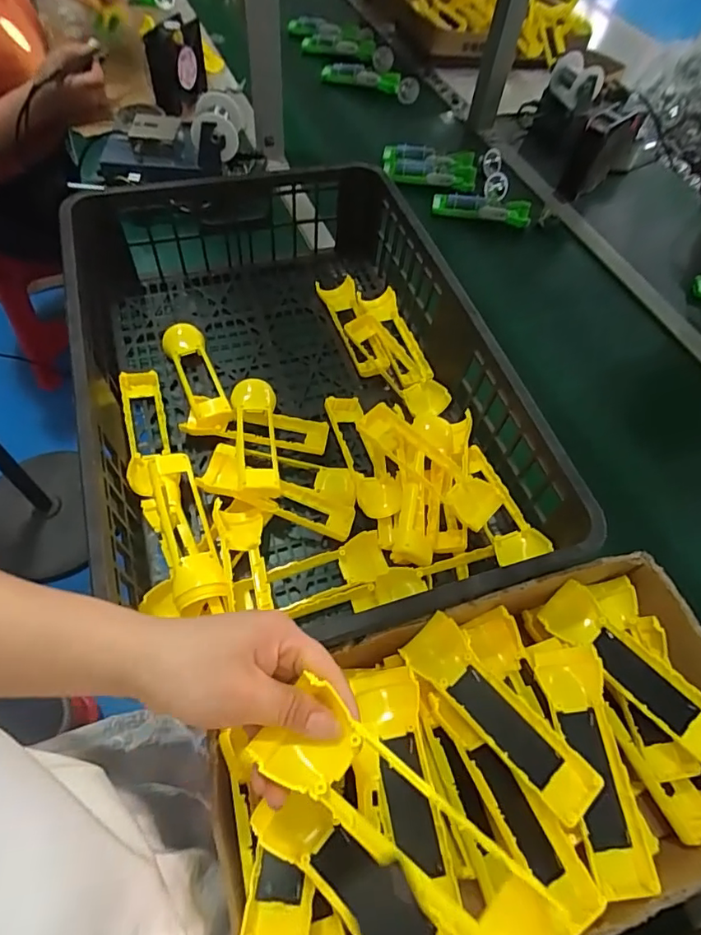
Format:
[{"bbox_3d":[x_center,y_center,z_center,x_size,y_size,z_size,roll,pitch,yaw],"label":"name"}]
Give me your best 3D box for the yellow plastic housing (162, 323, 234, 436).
[{"bbox_3d":[-0.187,-0.106,0.628,0.057,0.039,0.177,-15,62,-12],"label":"yellow plastic housing"}]

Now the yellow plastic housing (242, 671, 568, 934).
[{"bbox_3d":[0.026,0.176,0.258,0.162,0.029,0.047,34,63,12],"label":"yellow plastic housing"}]

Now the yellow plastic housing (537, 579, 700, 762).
[{"bbox_3d":[0.242,0.174,0.447,0.051,0.033,0.162,-40,70,-23],"label":"yellow plastic housing"}]

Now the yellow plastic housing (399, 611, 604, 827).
[{"bbox_3d":[0.114,0.188,0.403,0.049,0.019,0.162,-40,70,-23],"label":"yellow plastic housing"}]

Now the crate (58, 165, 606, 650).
[{"bbox_3d":[-0.070,-0.105,0.603,0.409,0.175,0.596,-15,62,-12],"label":"crate"}]

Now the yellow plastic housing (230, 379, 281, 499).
[{"bbox_3d":[-0.107,-0.032,0.577,0.056,0.041,0.171,-6,48,-8],"label":"yellow plastic housing"}]

